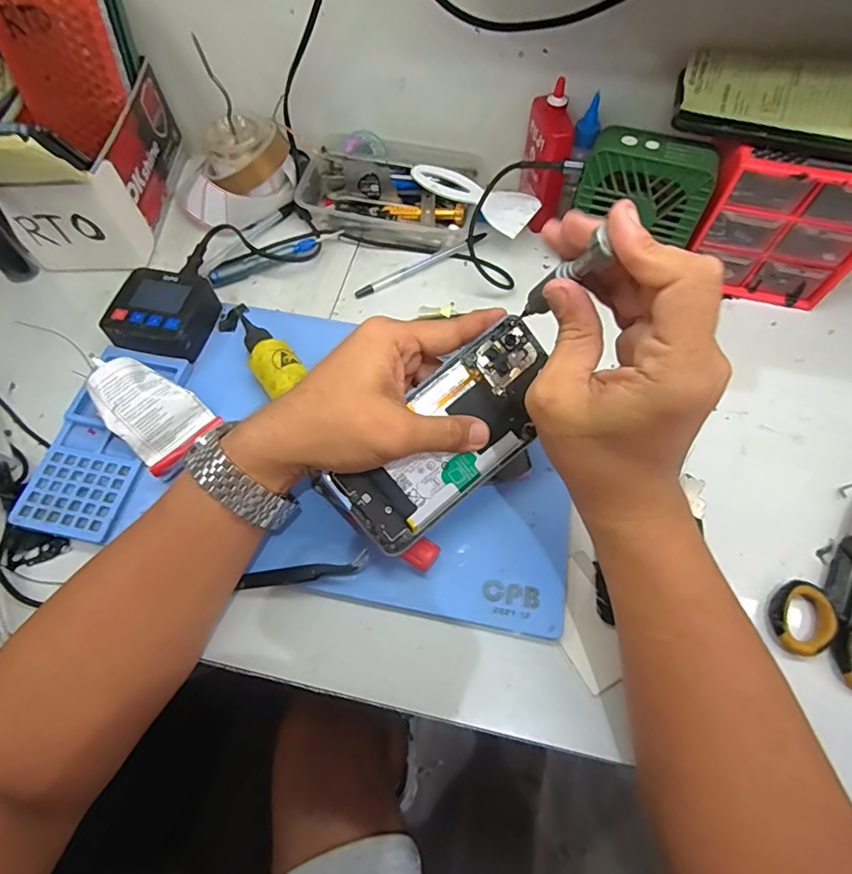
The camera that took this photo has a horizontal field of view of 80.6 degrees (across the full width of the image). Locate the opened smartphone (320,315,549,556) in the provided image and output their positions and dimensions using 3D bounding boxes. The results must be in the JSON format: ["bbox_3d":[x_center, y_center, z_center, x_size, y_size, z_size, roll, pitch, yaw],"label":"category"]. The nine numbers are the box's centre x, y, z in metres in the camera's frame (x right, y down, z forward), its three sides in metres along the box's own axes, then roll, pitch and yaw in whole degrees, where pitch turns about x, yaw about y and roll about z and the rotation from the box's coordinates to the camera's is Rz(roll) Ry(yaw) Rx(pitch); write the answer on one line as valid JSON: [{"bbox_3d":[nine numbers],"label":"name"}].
[{"bbox_3d":[0.018,0.000,0.321,0.163,0.004,0.073,-40,98,-8],"label":"opened smartphone"}]

